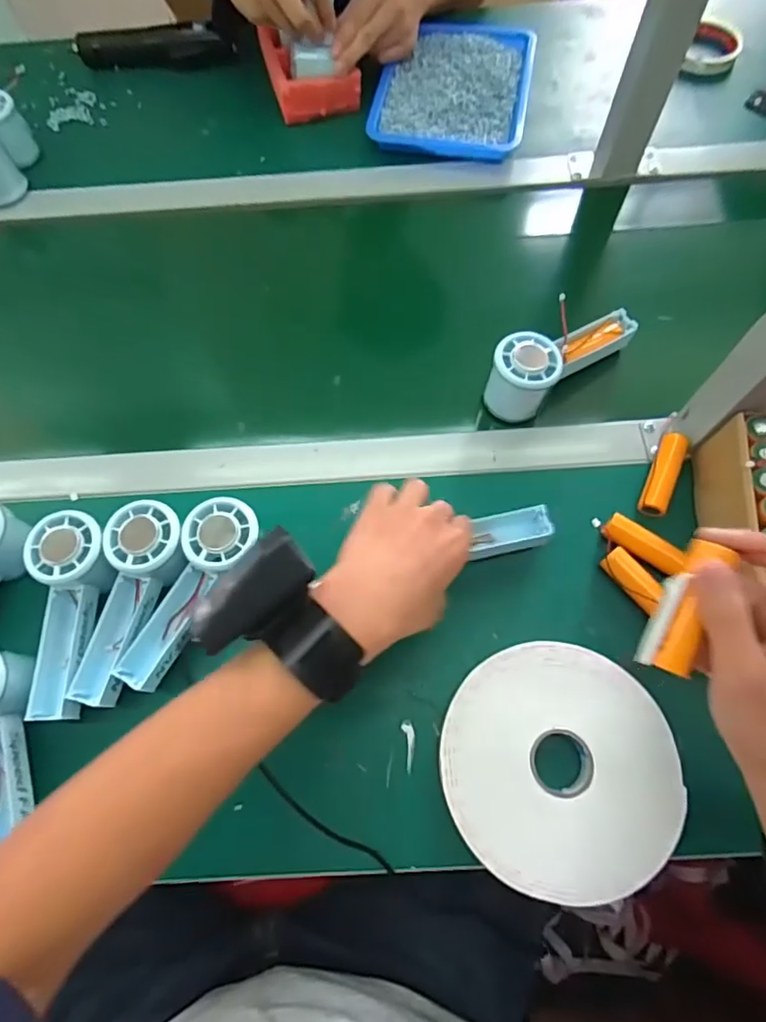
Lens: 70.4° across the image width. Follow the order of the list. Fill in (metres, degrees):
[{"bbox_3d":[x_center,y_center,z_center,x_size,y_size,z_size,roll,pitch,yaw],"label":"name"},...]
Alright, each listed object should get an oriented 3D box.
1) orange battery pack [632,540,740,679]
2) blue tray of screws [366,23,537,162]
[{"bbox_3d":[0.156,0.050,0.282,0.023,0.015,0.068,16,95,8],"label":"orange battery pack"},{"bbox_3d":[0.086,-0.504,0.649,0.172,0.031,0.209,10,70,6],"label":"blue tray of screws"}]

